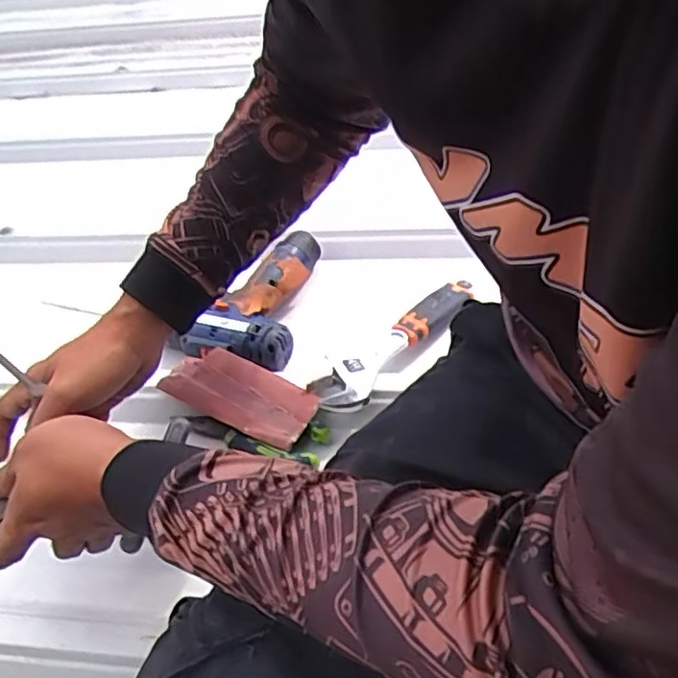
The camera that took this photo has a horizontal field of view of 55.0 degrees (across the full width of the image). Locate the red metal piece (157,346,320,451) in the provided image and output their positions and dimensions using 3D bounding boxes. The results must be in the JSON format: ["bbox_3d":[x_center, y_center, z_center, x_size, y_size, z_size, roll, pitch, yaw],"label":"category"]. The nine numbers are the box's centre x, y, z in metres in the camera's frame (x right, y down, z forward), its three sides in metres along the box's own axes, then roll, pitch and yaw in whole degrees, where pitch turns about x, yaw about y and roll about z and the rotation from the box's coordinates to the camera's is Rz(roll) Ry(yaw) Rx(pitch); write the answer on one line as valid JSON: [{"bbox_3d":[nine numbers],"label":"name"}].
[{"bbox_3d":[-0.098,0.051,0.632,0.151,0.012,0.064,25,73,21],"label":"red metal piece"}]

